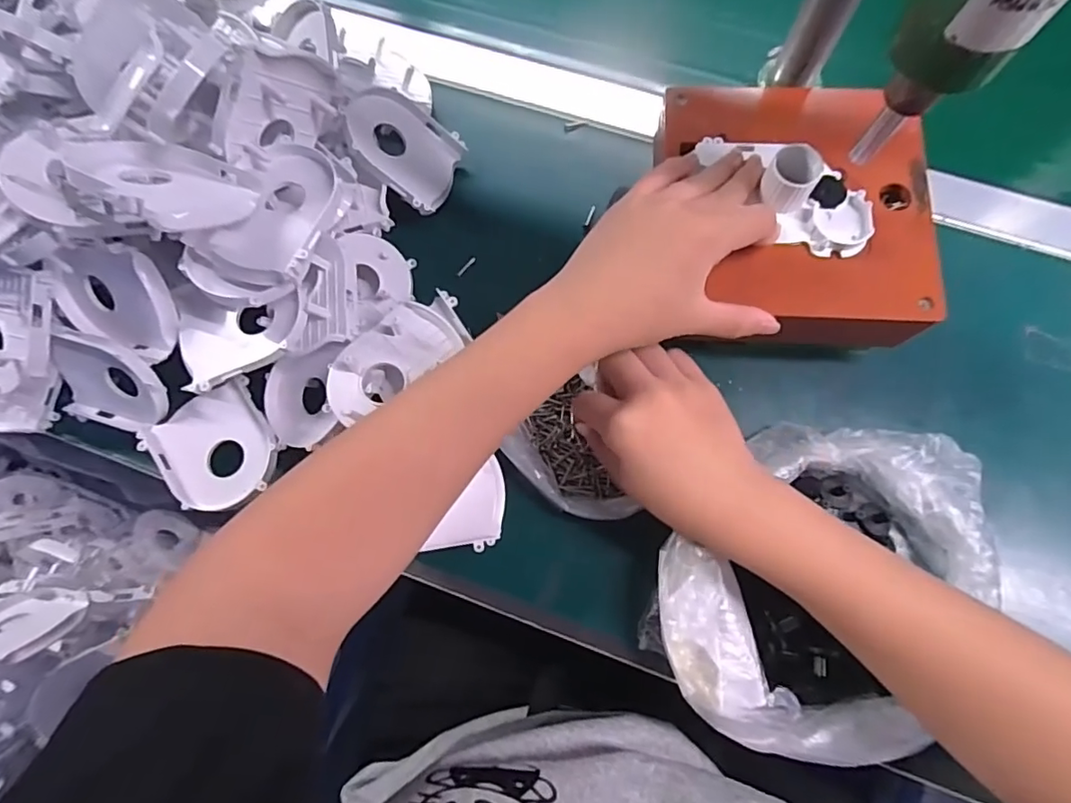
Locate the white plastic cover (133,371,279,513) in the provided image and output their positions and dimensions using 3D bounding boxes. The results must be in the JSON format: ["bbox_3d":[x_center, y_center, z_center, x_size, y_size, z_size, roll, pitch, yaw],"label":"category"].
[{"bbox_3d":[-0.200,0.030,0.344,0.070,0.013,0.073,-28,77,-6],"label":"white plastic cover"}]

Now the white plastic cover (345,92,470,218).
[{"bbox_3d":[-0.090,-0.176,0.382,0.080,0.011,0.072,38,58,-28],"label":"white plastic cover"}]

